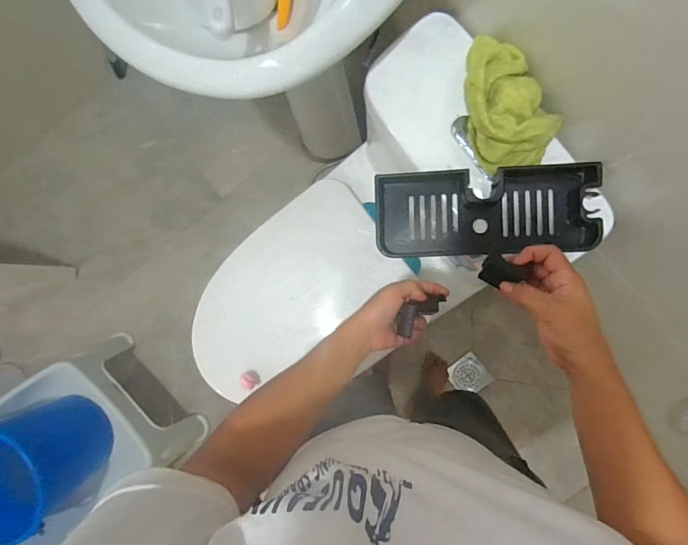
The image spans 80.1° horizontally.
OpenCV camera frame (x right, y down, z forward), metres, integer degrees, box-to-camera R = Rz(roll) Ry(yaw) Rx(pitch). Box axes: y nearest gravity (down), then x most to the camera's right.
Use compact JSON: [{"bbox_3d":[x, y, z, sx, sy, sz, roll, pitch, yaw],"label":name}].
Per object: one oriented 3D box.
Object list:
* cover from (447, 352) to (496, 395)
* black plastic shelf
[{"bbox_3d":[0.386,0.321,1.268,0.113,0.013,0.110,-38,81,6],"label":"cover"},{"bbox_3d":[0.186,-0.082,0.556,0.281,0.050,0.110,-1,87,6],"label":"black plastic shelf"}]

